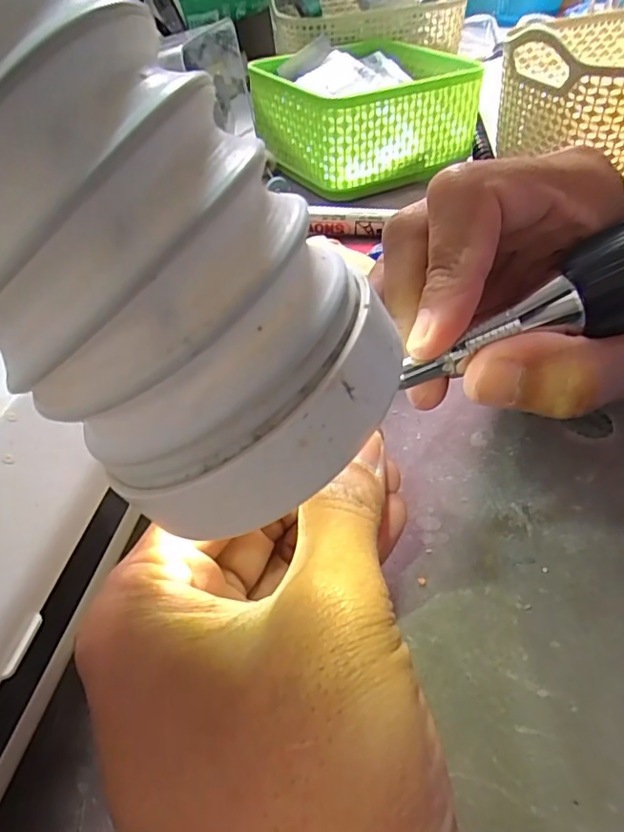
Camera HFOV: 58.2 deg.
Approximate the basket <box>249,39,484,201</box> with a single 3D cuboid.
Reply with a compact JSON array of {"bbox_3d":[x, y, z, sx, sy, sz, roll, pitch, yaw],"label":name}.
[{"bbox_3d":[0.039,-0.225,0.416,0.135,0.063,0.133,-25,47,-20],"label":"basket"}]

